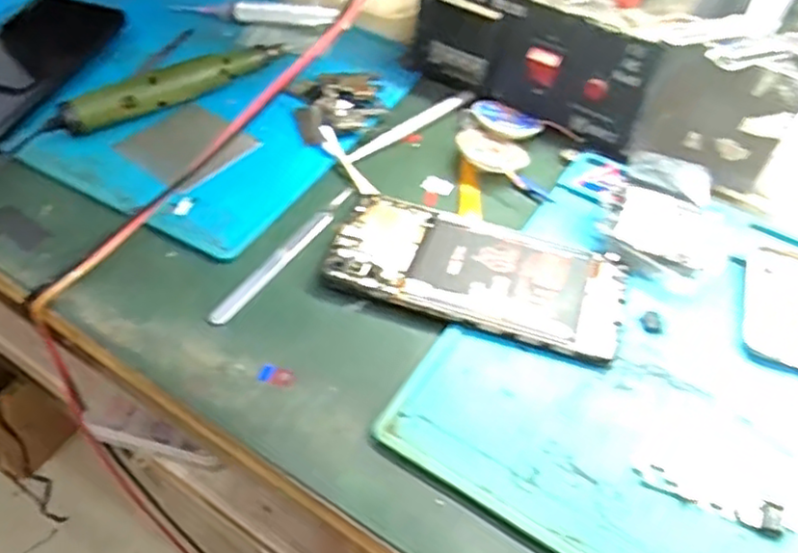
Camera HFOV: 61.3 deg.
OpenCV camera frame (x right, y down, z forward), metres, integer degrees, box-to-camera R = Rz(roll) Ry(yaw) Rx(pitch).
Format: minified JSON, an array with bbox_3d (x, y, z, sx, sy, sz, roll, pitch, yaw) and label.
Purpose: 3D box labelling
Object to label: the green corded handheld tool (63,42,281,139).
[{"bbox_3d":[-0.148,-0.129,0.452,0.151,0.026,0.016,-29,56,-24],"label":"green corded handheld tool"}]

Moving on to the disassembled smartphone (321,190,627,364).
[{"bbox_3d":[0.042,-0.003,0.365,0.155,0.008,0.073,15,51,11],"label":"disassembled smartphone"}]

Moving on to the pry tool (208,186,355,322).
[{"bbox_3d":[-0.062,-0.014,0.375,0.011,0.004,0.118,28,54,20],"label":"pry tool"}]

